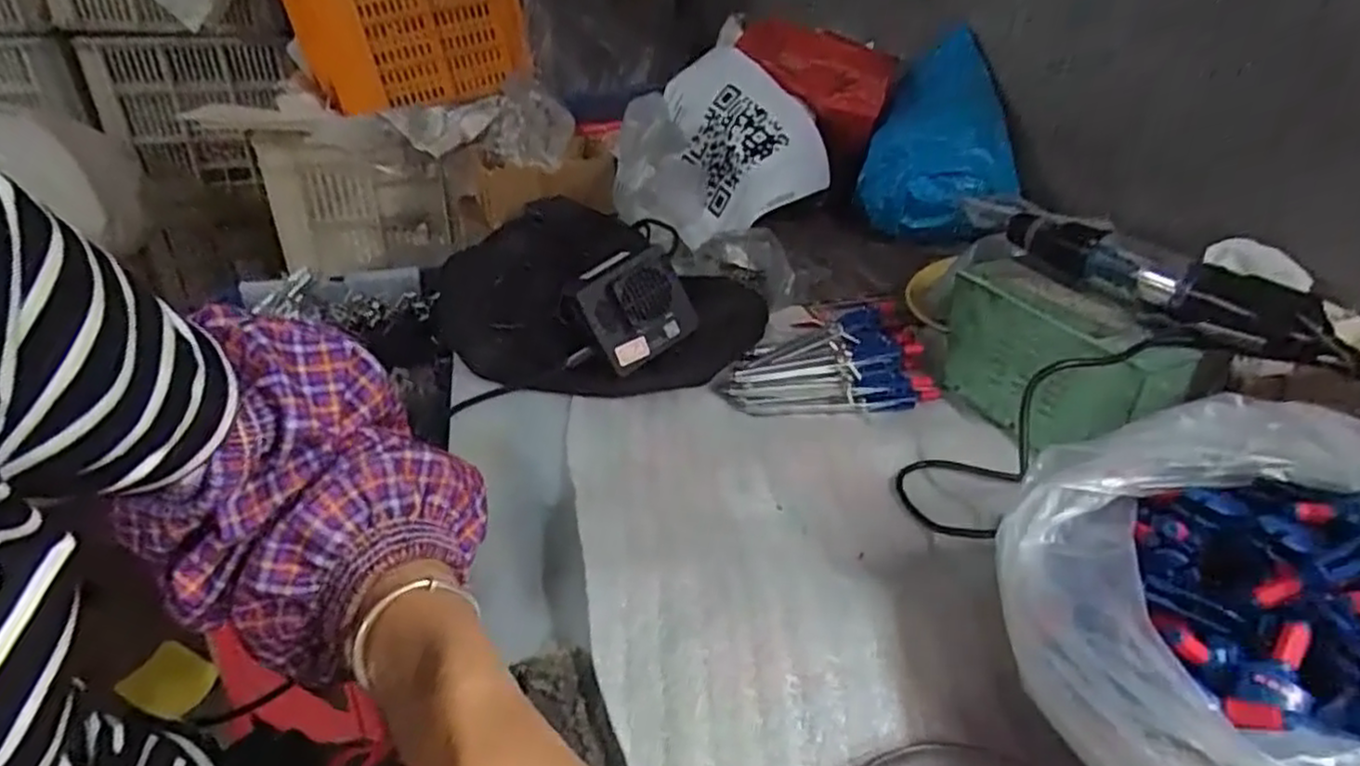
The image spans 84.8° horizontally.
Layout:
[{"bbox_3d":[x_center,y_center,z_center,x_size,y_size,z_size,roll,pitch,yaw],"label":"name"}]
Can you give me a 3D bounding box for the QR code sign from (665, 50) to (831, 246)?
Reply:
[{"bbox_3d":[0.067,-0.293,0.887,0.171,0.076,0.309,-29,57,22],"label":"QR code sign"}]

